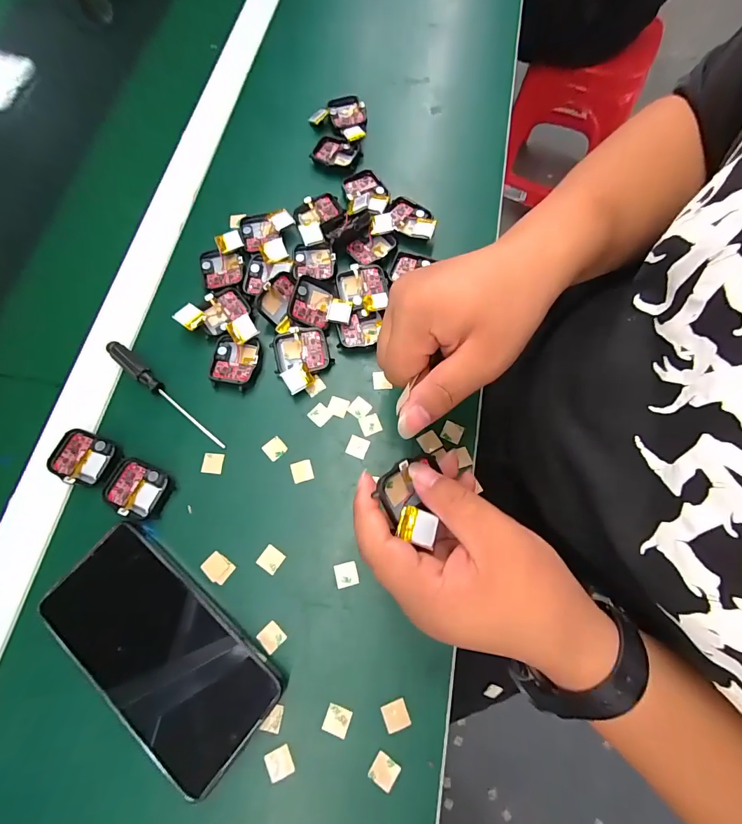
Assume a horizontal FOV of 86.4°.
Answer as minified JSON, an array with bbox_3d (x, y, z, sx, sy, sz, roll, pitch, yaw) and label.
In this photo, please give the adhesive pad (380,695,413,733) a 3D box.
[{"bbox_3d":[0.016,0.192,0.250,0.016,0.004,0.015,-16,60,-13],"label":"adhesive pad"}]

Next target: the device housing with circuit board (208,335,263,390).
[{"bbox_3d":[-0.110,-0.041,0.325,0.038,0.011,0.043,6,72,4],"label":"device housing with circuit board"}]

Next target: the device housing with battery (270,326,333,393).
[{"bbox_3d":[-0.055,-0.042,0.324,0.045,0.018,0.050,-17,72,-4],"label":"device housing with battery"}]

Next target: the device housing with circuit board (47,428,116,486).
[{"bbox_3d":[-0.220,0.034,0.299,0.043,0.006,0.037,17,73,7],"label":"device housing with circuit board"}]

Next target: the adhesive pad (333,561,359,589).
[{"bbox_3d":[-0.017,0.114,0.277,0.016,0.004,0.016,-13,71,-3],"label":"adhesive pad"}]

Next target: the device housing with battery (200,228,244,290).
[{"bbox_3d":[-0.133,-0.135,0.352,0.038,0.011,0.050,-8,71,-1],"label":"device housing with battery"}]

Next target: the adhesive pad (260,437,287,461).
[{"bbox_3d":[-0.075,0.028,0.307,0.016,0.004,0.016,-41,75,-11],"label":"adhesive pad"}]

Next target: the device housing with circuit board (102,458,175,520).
[{"bbox_3d":[-0.172,0.058,0.293,0.045,0.008,0.038,20,73,8],"label":"device housing with circuit board"}]

